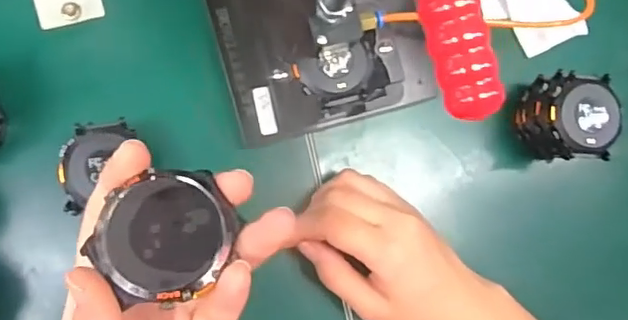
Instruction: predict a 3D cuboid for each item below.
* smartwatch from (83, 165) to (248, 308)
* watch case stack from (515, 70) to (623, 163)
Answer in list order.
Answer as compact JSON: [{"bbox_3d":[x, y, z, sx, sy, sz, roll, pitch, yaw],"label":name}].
[{"bbox_3d":[-0.052,0.027,0.204,0.047,0.013,0.043,-39,92,-9],"label":"smartwatch"},{"bbox_3d":[0.167,-0.028,0.379,0.046,0.052,0.056,-5,87,-9],"label":"watch case stack"}]

